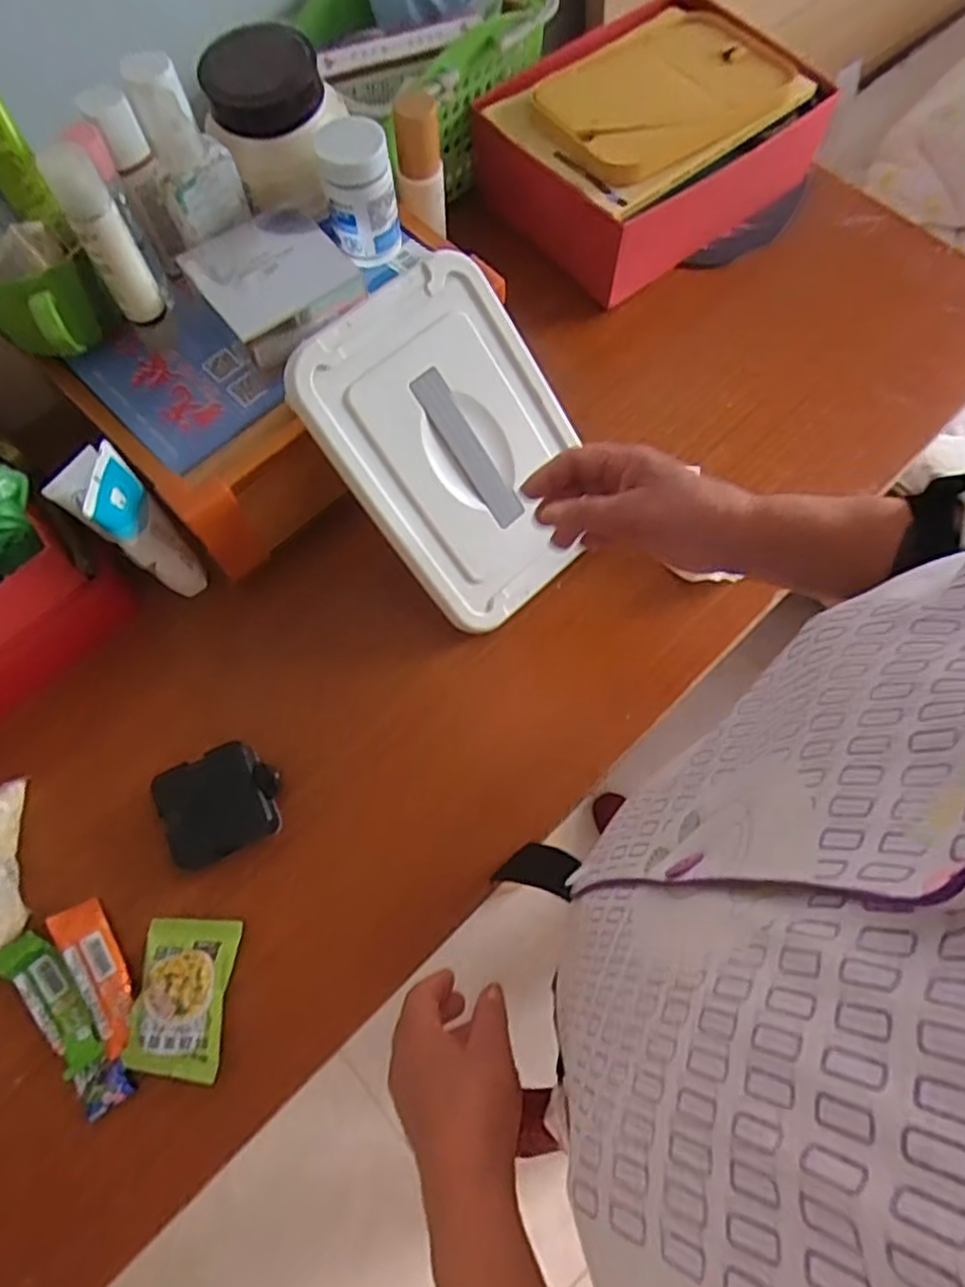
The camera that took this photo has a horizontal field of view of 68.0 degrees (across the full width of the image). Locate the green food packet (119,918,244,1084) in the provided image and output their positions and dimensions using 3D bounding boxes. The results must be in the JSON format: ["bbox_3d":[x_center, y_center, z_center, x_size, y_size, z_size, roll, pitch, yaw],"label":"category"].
[{"bbox_3d":[-0.202,0.236,0.479,0.061,0.018,0.095,2,70,1],"label":"green food packet"}]

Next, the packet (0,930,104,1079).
[{"bbox_3d":[-0.290,0.240,0.482,0.033,0.009,0.095,-43,76,-14],"label":"packet"}]

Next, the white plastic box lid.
[{"bbox_3d":[-0.012,-0.149,0.544,0.176,0.023,0.243,-40,111,-14],"label":"white plastic box lid"}]

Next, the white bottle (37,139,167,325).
[{"bbox_3d":[-0.246,-0.265,0.470,0.032,0.110,0.027,-30,73,-11],"label":"white bottle"}]

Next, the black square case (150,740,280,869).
[{"bbox_3d":[-0.190,0.115,0.522,0.079,0.030,0.073,-25,72,-9],"label":"black square case"}]

